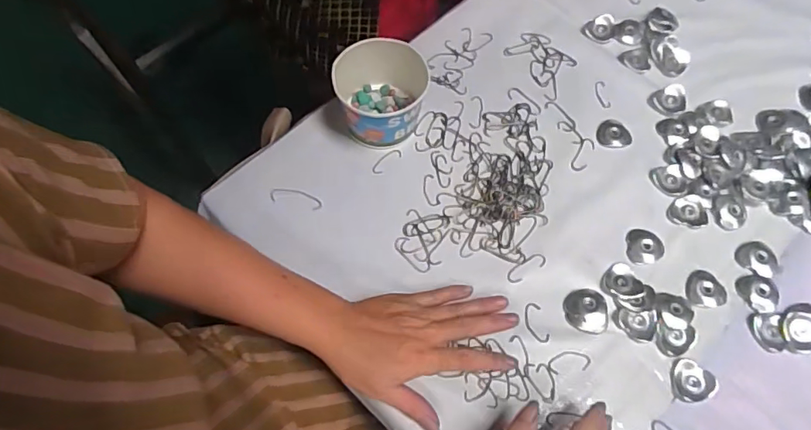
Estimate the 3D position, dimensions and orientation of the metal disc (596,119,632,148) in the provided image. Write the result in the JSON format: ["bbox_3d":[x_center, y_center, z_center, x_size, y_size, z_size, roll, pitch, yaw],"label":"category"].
[{"bbox_3d":[0.230,-0.090,0.556,0.036,0.004,0.035,0,66,1],"label":"metal disc"}]

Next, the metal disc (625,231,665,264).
[{"bbox_3d":[0.238,0.032,0.501,0.035,0.004,0.036,0,66,1],"label":"metal disc"}]

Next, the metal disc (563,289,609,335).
[{"bbox_3d":[0.169,0.089,0.472,0.040,0.004,0.040,0,66,1],"label":"metal disc"}]

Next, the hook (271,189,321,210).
[{"bbox_3d":[-0.113,-0.018,0.523,0.053,0.004,0.017,11,67,5],"label":"hook"}]

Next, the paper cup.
[{"bbox_3d":[-0.027,-0.124,0.527,0.091,0.077,0.089,0,66,1],"label":"paper cup"}]

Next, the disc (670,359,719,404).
[{"bbox_3d":[0.254,0.147,0.445,0.039,0.005,0.035,3,66,2],"label":"disc"}]

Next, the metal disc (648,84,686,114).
[{"bbox_3d":[0.297,-0.131,0.570,0.038,0.009,0.034,-3,66,-1],"label":"metal disc"}]

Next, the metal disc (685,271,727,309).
[{"bbox_3d":[0.288,0.071,0.484,0.038,0.004,0.036,1,66,1],"label":"metal disc"}]

